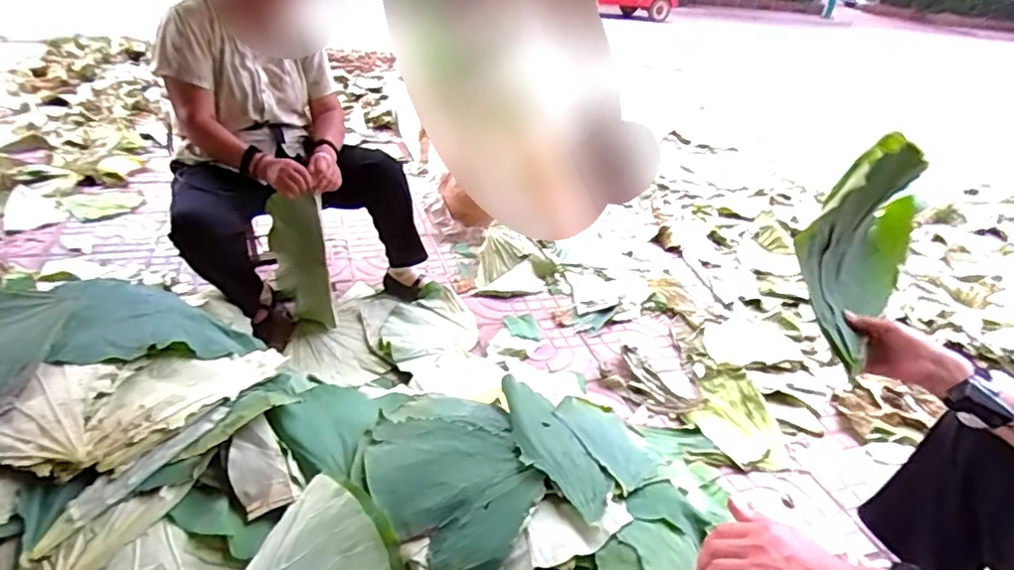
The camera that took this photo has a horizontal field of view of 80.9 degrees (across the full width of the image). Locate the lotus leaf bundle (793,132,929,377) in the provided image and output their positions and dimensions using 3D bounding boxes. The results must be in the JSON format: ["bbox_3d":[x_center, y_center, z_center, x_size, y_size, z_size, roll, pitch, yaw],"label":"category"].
[{"bbox_3d":[0.492,-0.067,0.825,0.124,0.272,0.268,24,35,26],"label":"lotus leaf bundle"}]

